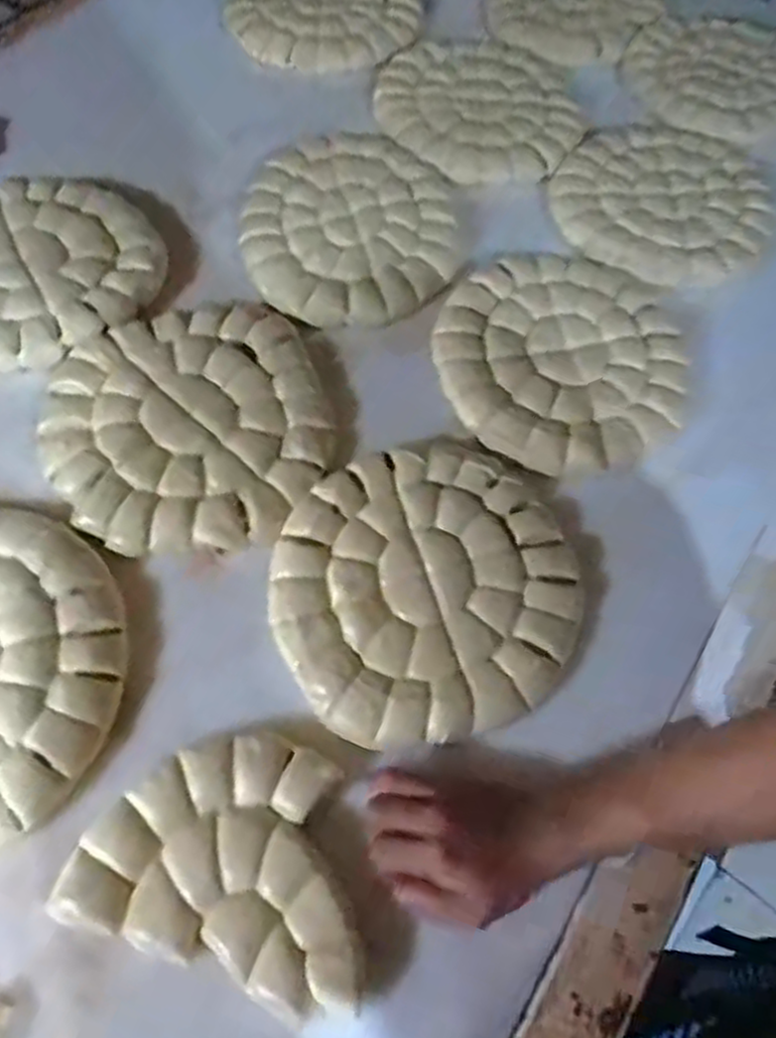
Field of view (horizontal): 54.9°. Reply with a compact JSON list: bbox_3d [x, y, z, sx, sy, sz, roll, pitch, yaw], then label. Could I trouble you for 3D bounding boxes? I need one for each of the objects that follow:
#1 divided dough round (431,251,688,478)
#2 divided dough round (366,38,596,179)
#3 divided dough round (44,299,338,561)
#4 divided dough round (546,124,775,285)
[{"bbox_3d":[0.177,-0.172,0.768,0.261,0.032,0.254,1,62,-2],"label":"divided dough round"},{"bbox_3d":[0.124,-0.528,0.960,0.246,0.045,0.252,1,62,-2],"label":"divided dough round"},{"bbox_3d":[-0.188,-0.095,0.701,0.255,0.023,0.261,1,62,-2],"label":"divided dough round"},{"bbox_3d":[0.327,-0.378,0.893,0.249,0.032,0.270,29,64,13],"label":"divided dough round"}]

